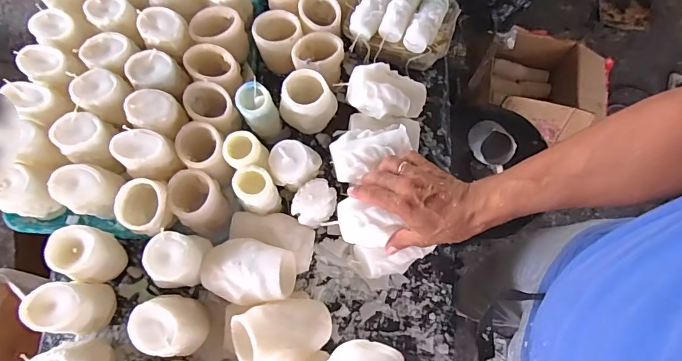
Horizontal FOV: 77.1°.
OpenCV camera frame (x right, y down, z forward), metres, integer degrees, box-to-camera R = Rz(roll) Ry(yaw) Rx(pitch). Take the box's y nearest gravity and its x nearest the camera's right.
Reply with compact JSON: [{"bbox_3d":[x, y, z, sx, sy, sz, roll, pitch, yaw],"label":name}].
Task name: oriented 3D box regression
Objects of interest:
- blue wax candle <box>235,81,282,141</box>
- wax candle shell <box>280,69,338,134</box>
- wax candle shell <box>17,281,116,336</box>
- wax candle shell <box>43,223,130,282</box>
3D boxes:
[{"bbox_3d":[-0.122,-0.100,0.642,0.047,0.098,0.050,0,72,-1],"label":"blue wax candle"},{"bbox_3d":[-0.047,-0.110,0.642,0.072,0.093,0.077,33,75,9],"label":"wax candle shell"},{"bbox_3d":[-0.341,0.165,0.544,0.073,0.087,0.067,-4,73,-2],"label":"wax candle shell"},{"bbox_3d":[-0.329,0.097,0.560,0.066,0.080,0.067,17,73,4],"label":"wax candle shell"}]

